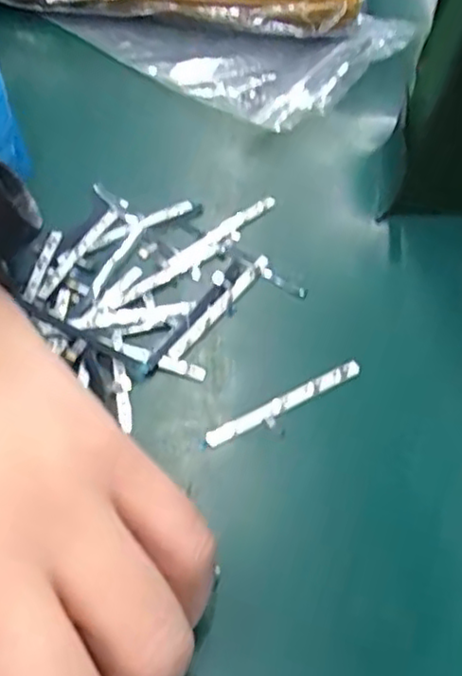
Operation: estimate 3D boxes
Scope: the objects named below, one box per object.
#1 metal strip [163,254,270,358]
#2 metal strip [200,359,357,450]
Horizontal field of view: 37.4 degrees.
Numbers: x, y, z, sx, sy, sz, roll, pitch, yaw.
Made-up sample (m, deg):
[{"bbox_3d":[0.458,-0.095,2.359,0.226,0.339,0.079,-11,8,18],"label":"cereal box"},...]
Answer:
[{"bbox_3d":[-0.003,-0.012,0.246,0.006,0.004,0.059,30,56,17],"label":"metal strip"},{"bbox_3d":[0.018,0.021,0.223,0.058,0.004,0.007,-24,58,-21],"label":"metal strip"}]

